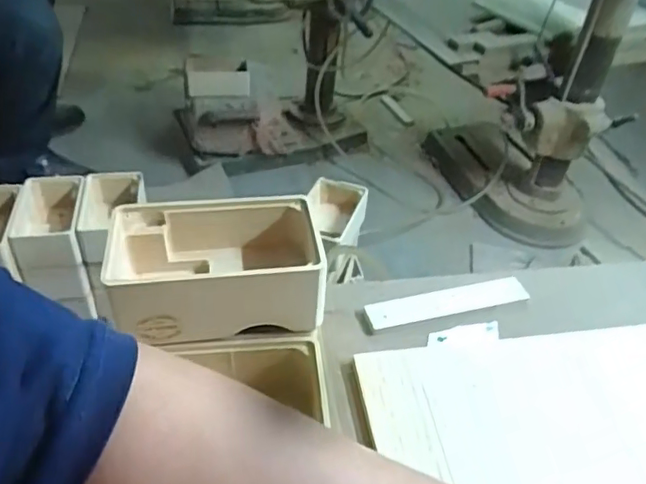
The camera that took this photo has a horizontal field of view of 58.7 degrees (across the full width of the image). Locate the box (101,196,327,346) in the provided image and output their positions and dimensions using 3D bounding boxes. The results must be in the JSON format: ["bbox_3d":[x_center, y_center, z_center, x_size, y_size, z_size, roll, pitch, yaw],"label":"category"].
[{"bbox_3d":[-0.066,0.017,0.360,0.128,0.052,0.083,-6,42,-13],"label":"box"}]

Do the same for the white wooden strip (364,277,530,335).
[{"bbox_3d":[0.099,0.048,0.457,0.132,0.006,0.025,-11,59,-11],"label":"white wooden strip"}]

